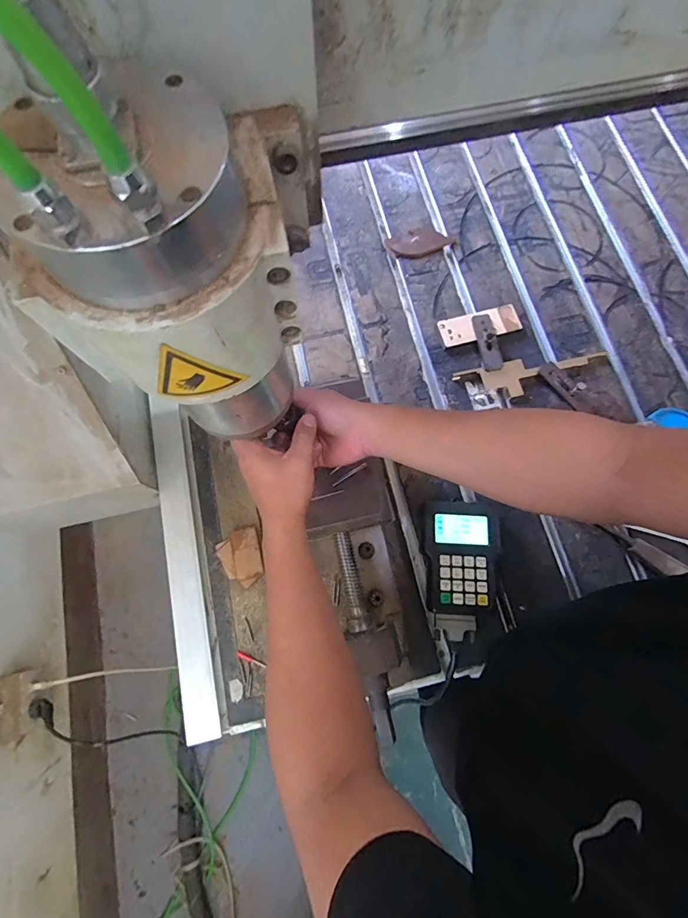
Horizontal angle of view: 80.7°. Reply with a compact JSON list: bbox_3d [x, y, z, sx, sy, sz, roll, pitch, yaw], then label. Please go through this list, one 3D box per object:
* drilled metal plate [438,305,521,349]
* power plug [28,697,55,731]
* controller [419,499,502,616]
[{"bbox_3d":[0.224,-0.220,0.665,0.134,0.008,0.050,-14,77,-6],"label":"drilled metal plate"},{"bbox_3d":[-0.658,0.558,0.883,0.025,0.039,0.071,-25,76,-6],"label":"power plug"},{"bbox_3d":[0.159,0.133,0.562,0.105,0.042,0.148,1,75,1],"label":"controller"}]

